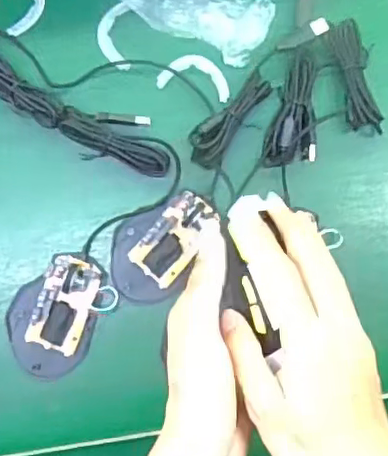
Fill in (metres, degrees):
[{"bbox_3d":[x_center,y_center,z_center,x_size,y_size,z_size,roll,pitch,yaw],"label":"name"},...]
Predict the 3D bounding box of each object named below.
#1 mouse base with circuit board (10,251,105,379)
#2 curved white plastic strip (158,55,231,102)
[{"bbox_3d":[-0.123,0.077,0.525,0.073,0.021,0.111,13,93,-2],"label":"mouse base with circuit board"},{"bbox_3d":[0.002,-0.134,0.536,0.064,0.005,0.034,12,93,-2],"label":"curved white plastic strip"}]

